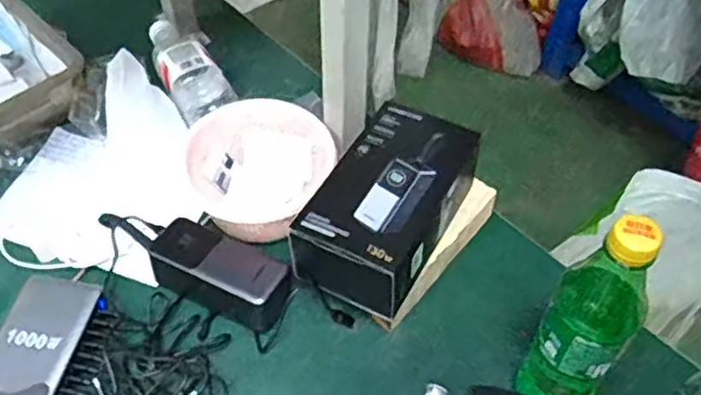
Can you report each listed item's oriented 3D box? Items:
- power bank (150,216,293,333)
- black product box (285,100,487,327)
[{"bbox_3d":[-0.121,0.070,0.641,0.136,0.046,0.062,23,55,13],"label":"power bank"},{"bbox_3d":[0.036,0.006,0.627,0.107,0.077,0.179,26,57,16],"label":"black product box"}]

